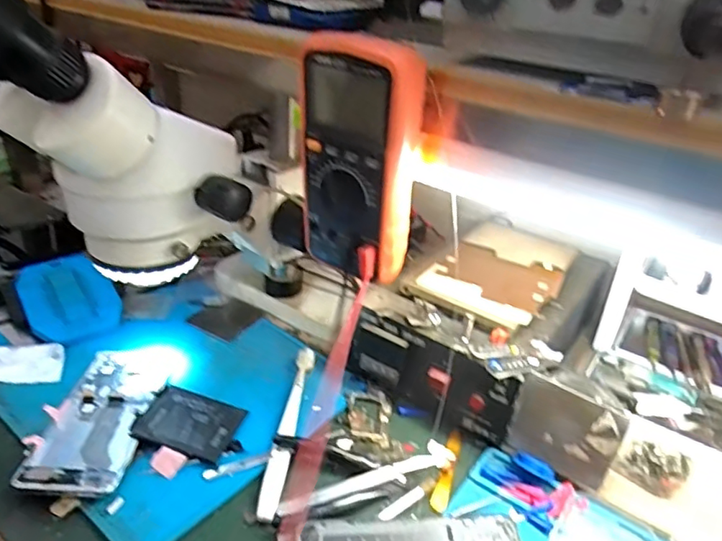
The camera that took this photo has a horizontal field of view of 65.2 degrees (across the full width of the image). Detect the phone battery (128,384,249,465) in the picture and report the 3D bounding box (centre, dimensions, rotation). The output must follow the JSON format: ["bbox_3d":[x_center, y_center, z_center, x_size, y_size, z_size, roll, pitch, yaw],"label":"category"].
[{"bbox_3d":[-0.141,0.129,0.477,0.084,0.007,0.063,16,32,3],"label":"phone battery"}]

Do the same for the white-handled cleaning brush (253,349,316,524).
[{"bbox_3d":[-0.061,0.129,0.488,0.017,0.006,0.187,6,30,3],"label":"white-handled cleaning brush"}]

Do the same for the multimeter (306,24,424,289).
[{"bbox_3d":[-0.002,-0.080,0.427,0.083,0.171,0.049,27,37,33],"label":"multimeter"}]

